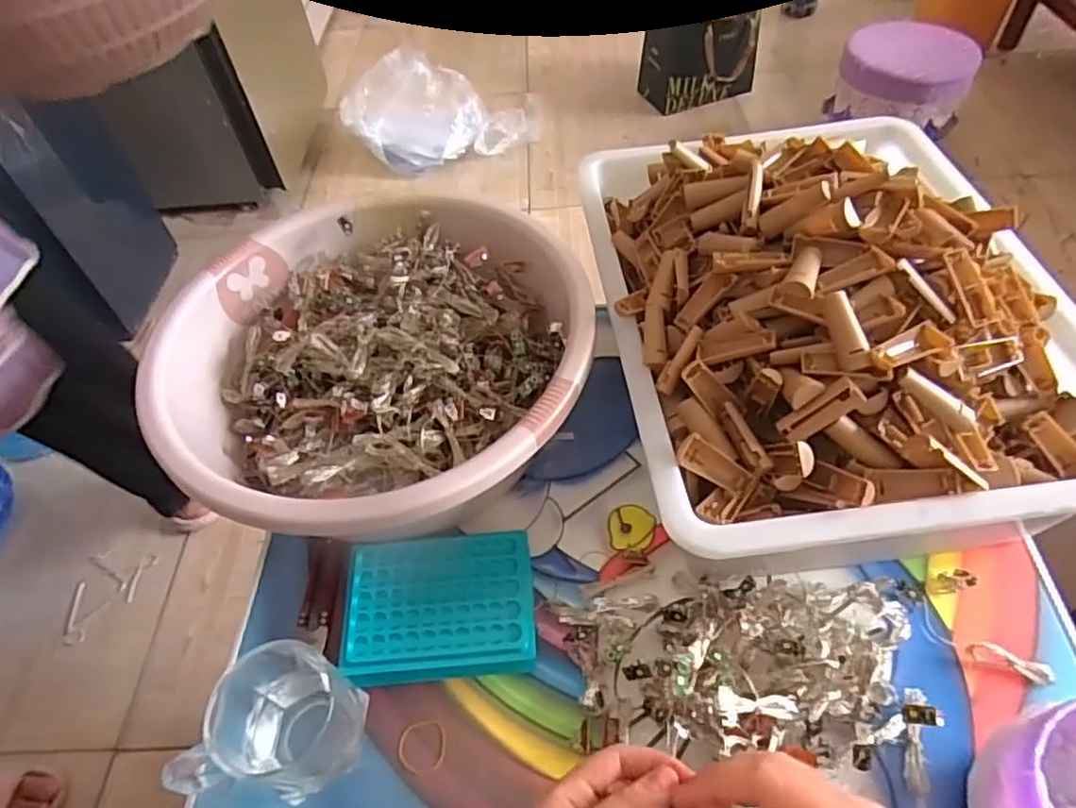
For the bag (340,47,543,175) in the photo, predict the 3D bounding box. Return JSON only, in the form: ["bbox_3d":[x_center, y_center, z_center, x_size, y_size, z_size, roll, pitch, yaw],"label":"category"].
[{"bbox_3d":[-0.247,-0.782,1.741,0.513,0.235,0.221,-11,51,-4],"label":"bag"}]

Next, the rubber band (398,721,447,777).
[{"bbox_3d":[-0.075,0.225,0.434,0.031,0.004,0.033,3,53,-4],"label":"rubber band"}]

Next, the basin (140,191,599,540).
[{"bbox_3d":[-0.118,-0.030,0.546,0.314,0.115,0.307,-2,51,3],"label":"basin"}]

